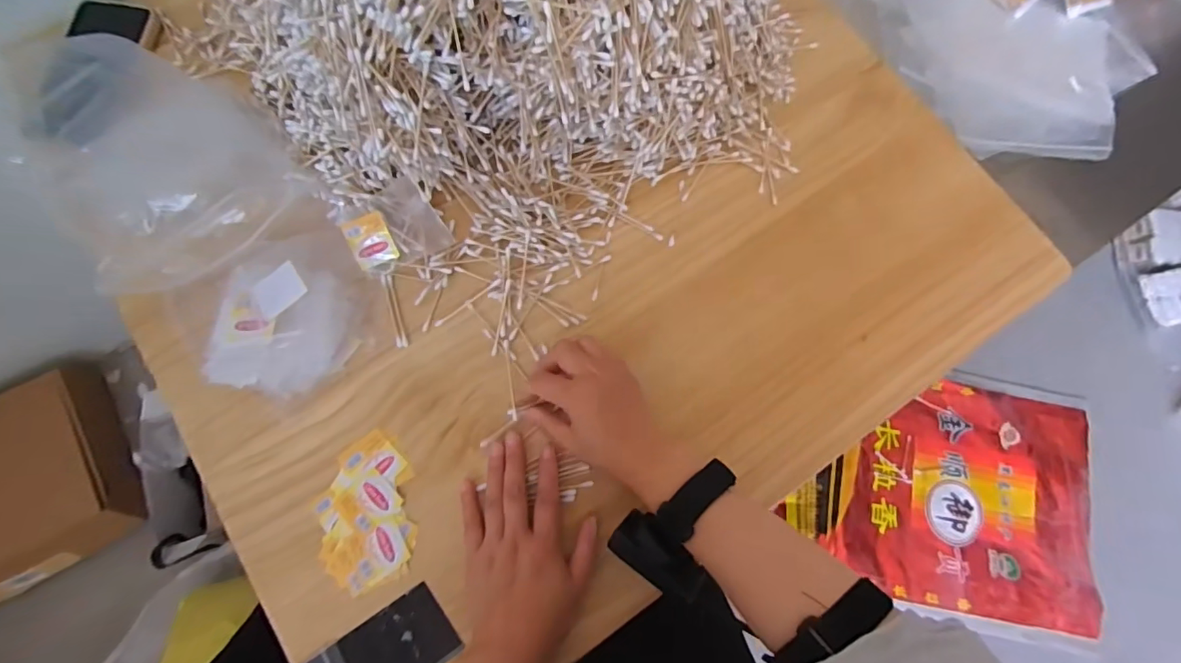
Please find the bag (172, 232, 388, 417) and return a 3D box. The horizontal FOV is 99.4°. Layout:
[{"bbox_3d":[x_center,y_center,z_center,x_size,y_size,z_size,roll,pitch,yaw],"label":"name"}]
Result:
[{"bbox_3d":[-0.267,-0.014,0.431,0.151,0.029,0.139,-43,81,-11],"label":"bag"}]

